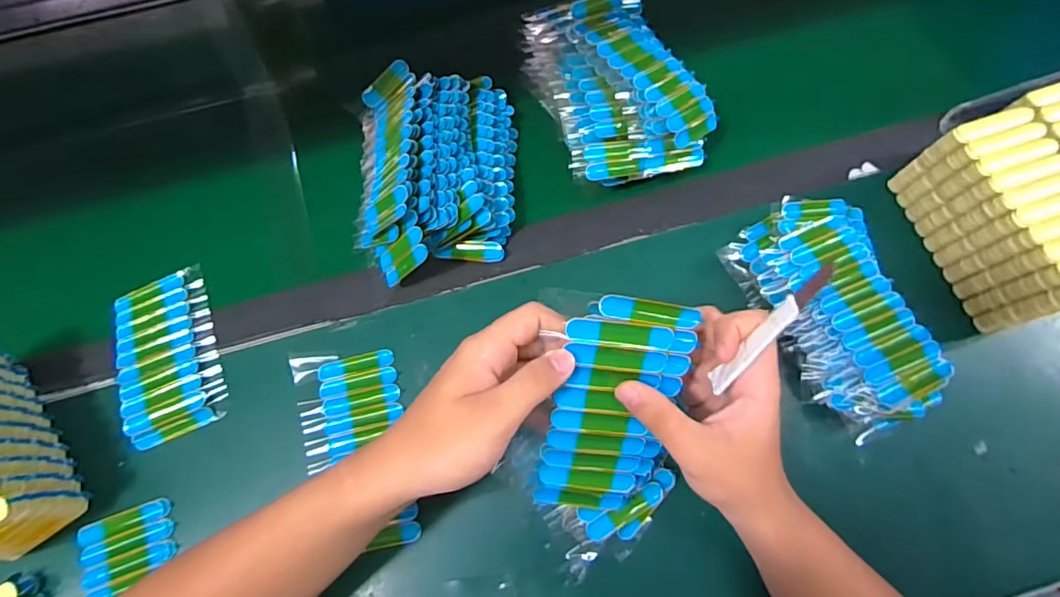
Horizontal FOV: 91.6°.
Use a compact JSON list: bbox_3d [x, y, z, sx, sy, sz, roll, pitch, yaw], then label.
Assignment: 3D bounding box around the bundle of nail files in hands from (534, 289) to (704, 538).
[{"bbox_3d":[0.048,0.090,0.340,0.095,0.199,0.034,1,29,2],"label":"bundle of nail files in hands"}]

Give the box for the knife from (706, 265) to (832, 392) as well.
[{"bbox_3d":[0.136,0.018,0.292,0.009,0.094,0.011,40,32,15],"label":"knife"}]

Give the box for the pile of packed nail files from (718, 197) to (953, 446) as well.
[{"bbox_3d":[0.254,0.010,0.427,0.124,0.051,0.197,-21,70,-6],"label":"pile of packed nail files"}]

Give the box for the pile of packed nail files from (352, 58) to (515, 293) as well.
[{"bbox_3d":[-0.088,-0.115,0.464,0.144,0.070,0.196,-3,70,1],"label":"pile of packed nail files"}]

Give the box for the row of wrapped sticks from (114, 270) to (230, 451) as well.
[{"bbox_3d":[-0.309,0.045,0.440,0.079,0.016,0.145,-23,70,-6],"label":"row of wrapped sticks"}]

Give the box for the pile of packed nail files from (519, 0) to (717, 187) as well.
[{"bbox_3d":[0.081,-0.194,0.482,0.132,0.076,0.188,-19,70,-5],"label":"pile of packed nail files"}]

